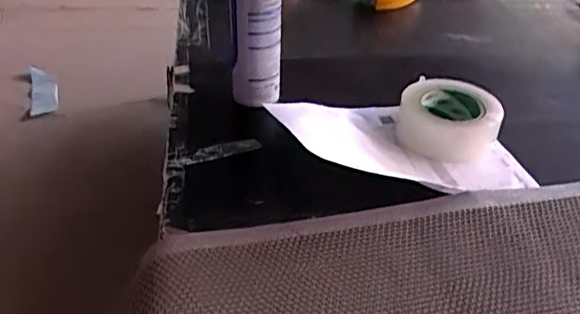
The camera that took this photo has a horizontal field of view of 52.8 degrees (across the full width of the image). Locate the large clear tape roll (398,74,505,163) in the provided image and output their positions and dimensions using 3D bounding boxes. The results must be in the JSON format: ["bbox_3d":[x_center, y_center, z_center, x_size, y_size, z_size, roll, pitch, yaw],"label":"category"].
[{"bbox_3d":[0.206,-0.053,0.763,0.124,0.046,0.120,2,36,-1],"label":"large clear tape roll"}]

